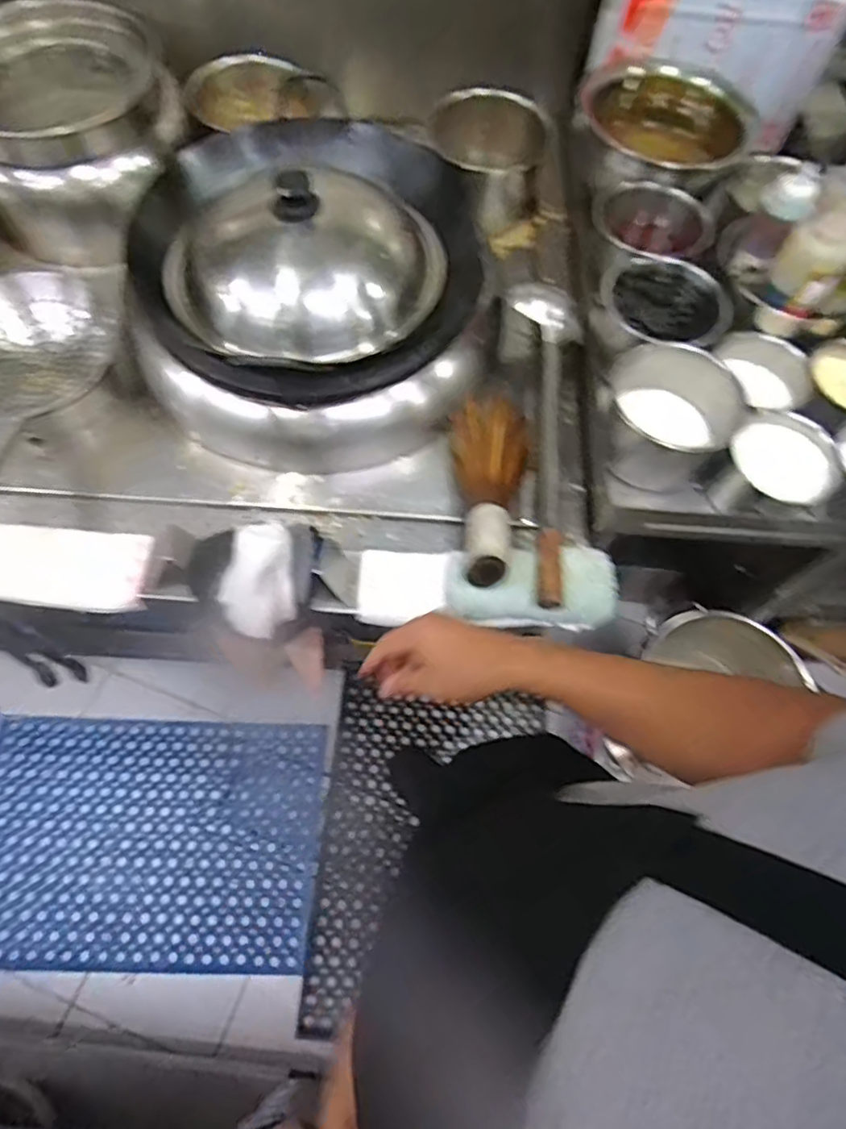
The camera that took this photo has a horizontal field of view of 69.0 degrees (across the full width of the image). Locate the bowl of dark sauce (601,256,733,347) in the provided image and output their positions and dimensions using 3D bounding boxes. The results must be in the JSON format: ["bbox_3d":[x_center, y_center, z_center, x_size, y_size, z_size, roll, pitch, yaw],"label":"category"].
[{"bbox_3d":[0.302,-0.333,0.793,0.144,0.061,0.137,1,65,-2],"label":"bowl of dark sauce"}]

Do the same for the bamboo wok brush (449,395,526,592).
[{"bbox_3d":[0.084,-0.094,0.766,0.101,0.069,0.301,6,46,0],"label":"bamboo wok brush"}]

